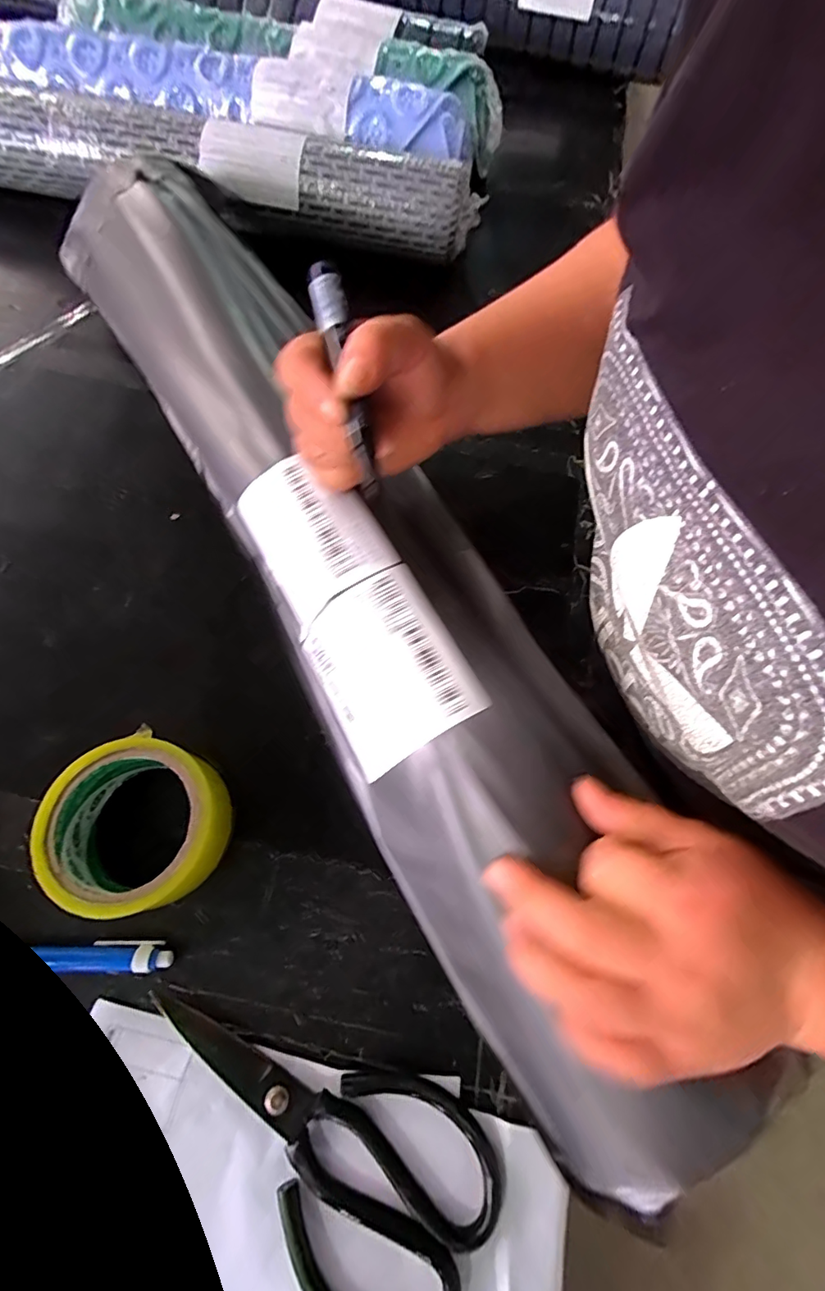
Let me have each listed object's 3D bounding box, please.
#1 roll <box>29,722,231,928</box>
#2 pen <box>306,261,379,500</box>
[{"bbox_3d":[-0.164,0.109,0.308,0.098,0.048,0.095,1,69,-1],"label":"roll"},{"bbox_3d":[-0.033,-0.139,0.256,0.017,0.011,0.132,-13,81,-7],"label":"pen"}]

